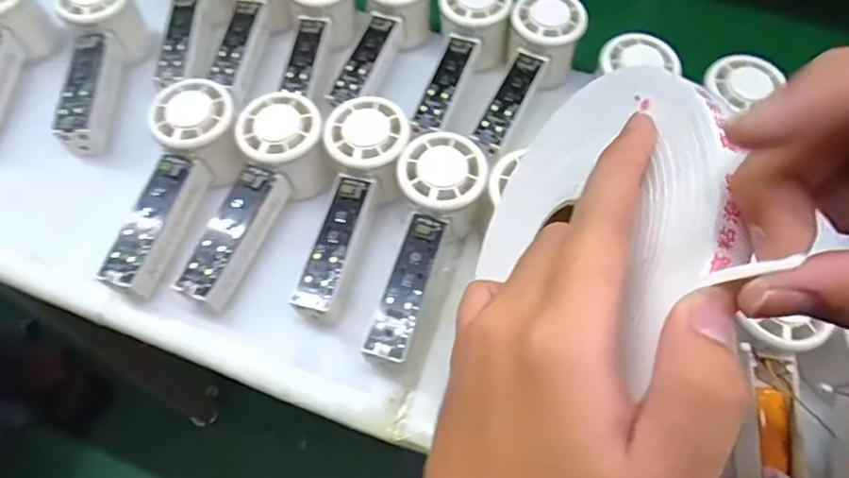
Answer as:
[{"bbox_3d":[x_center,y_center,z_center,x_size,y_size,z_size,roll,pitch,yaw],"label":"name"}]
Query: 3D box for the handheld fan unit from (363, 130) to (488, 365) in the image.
[{"bbox_3d":[0.000,0.005,0.356,0.058,0.036,0.150,16,72,8],"label":"handheld fan unit"}]

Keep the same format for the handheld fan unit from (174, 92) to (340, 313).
[{"bbox_3d":[-0.114,-0.024,0.378,0.060,0.047,0.148,21,72,11],"label":"handheld fan unit"}]

